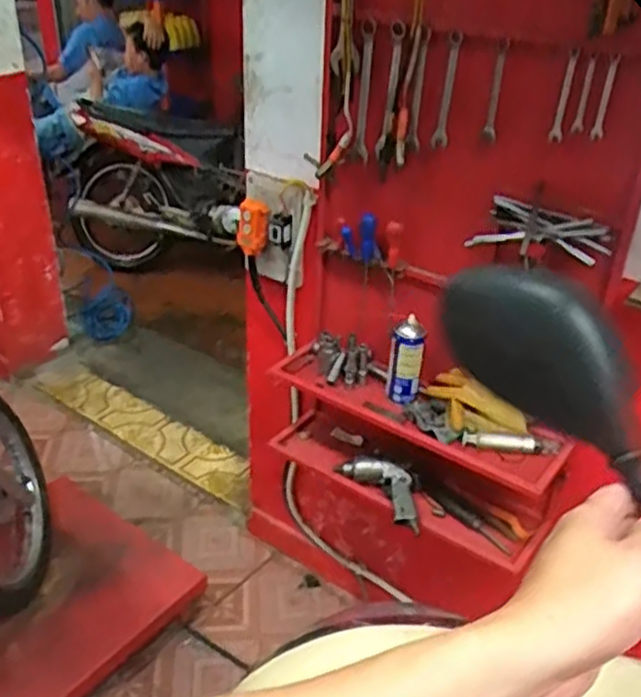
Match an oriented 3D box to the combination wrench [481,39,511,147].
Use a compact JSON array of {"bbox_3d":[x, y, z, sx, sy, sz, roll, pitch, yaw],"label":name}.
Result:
[{"bbox_3d":[0.276,-0.401,1.140,0.023,0.158,0.008,22,37,29],"label":"combination wrench"}]

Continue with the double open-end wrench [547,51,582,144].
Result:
[{"bbox_3d":[0.366,-0.378,1.093,0.021,0.130,0.007,11,33,14],"label":"double open-end wrench"}]

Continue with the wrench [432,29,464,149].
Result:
[{"bbox_3d":[0.208,-0.421,1.193,0.026,0.181,0.006,18,34,20],"label":"wrench"}]

